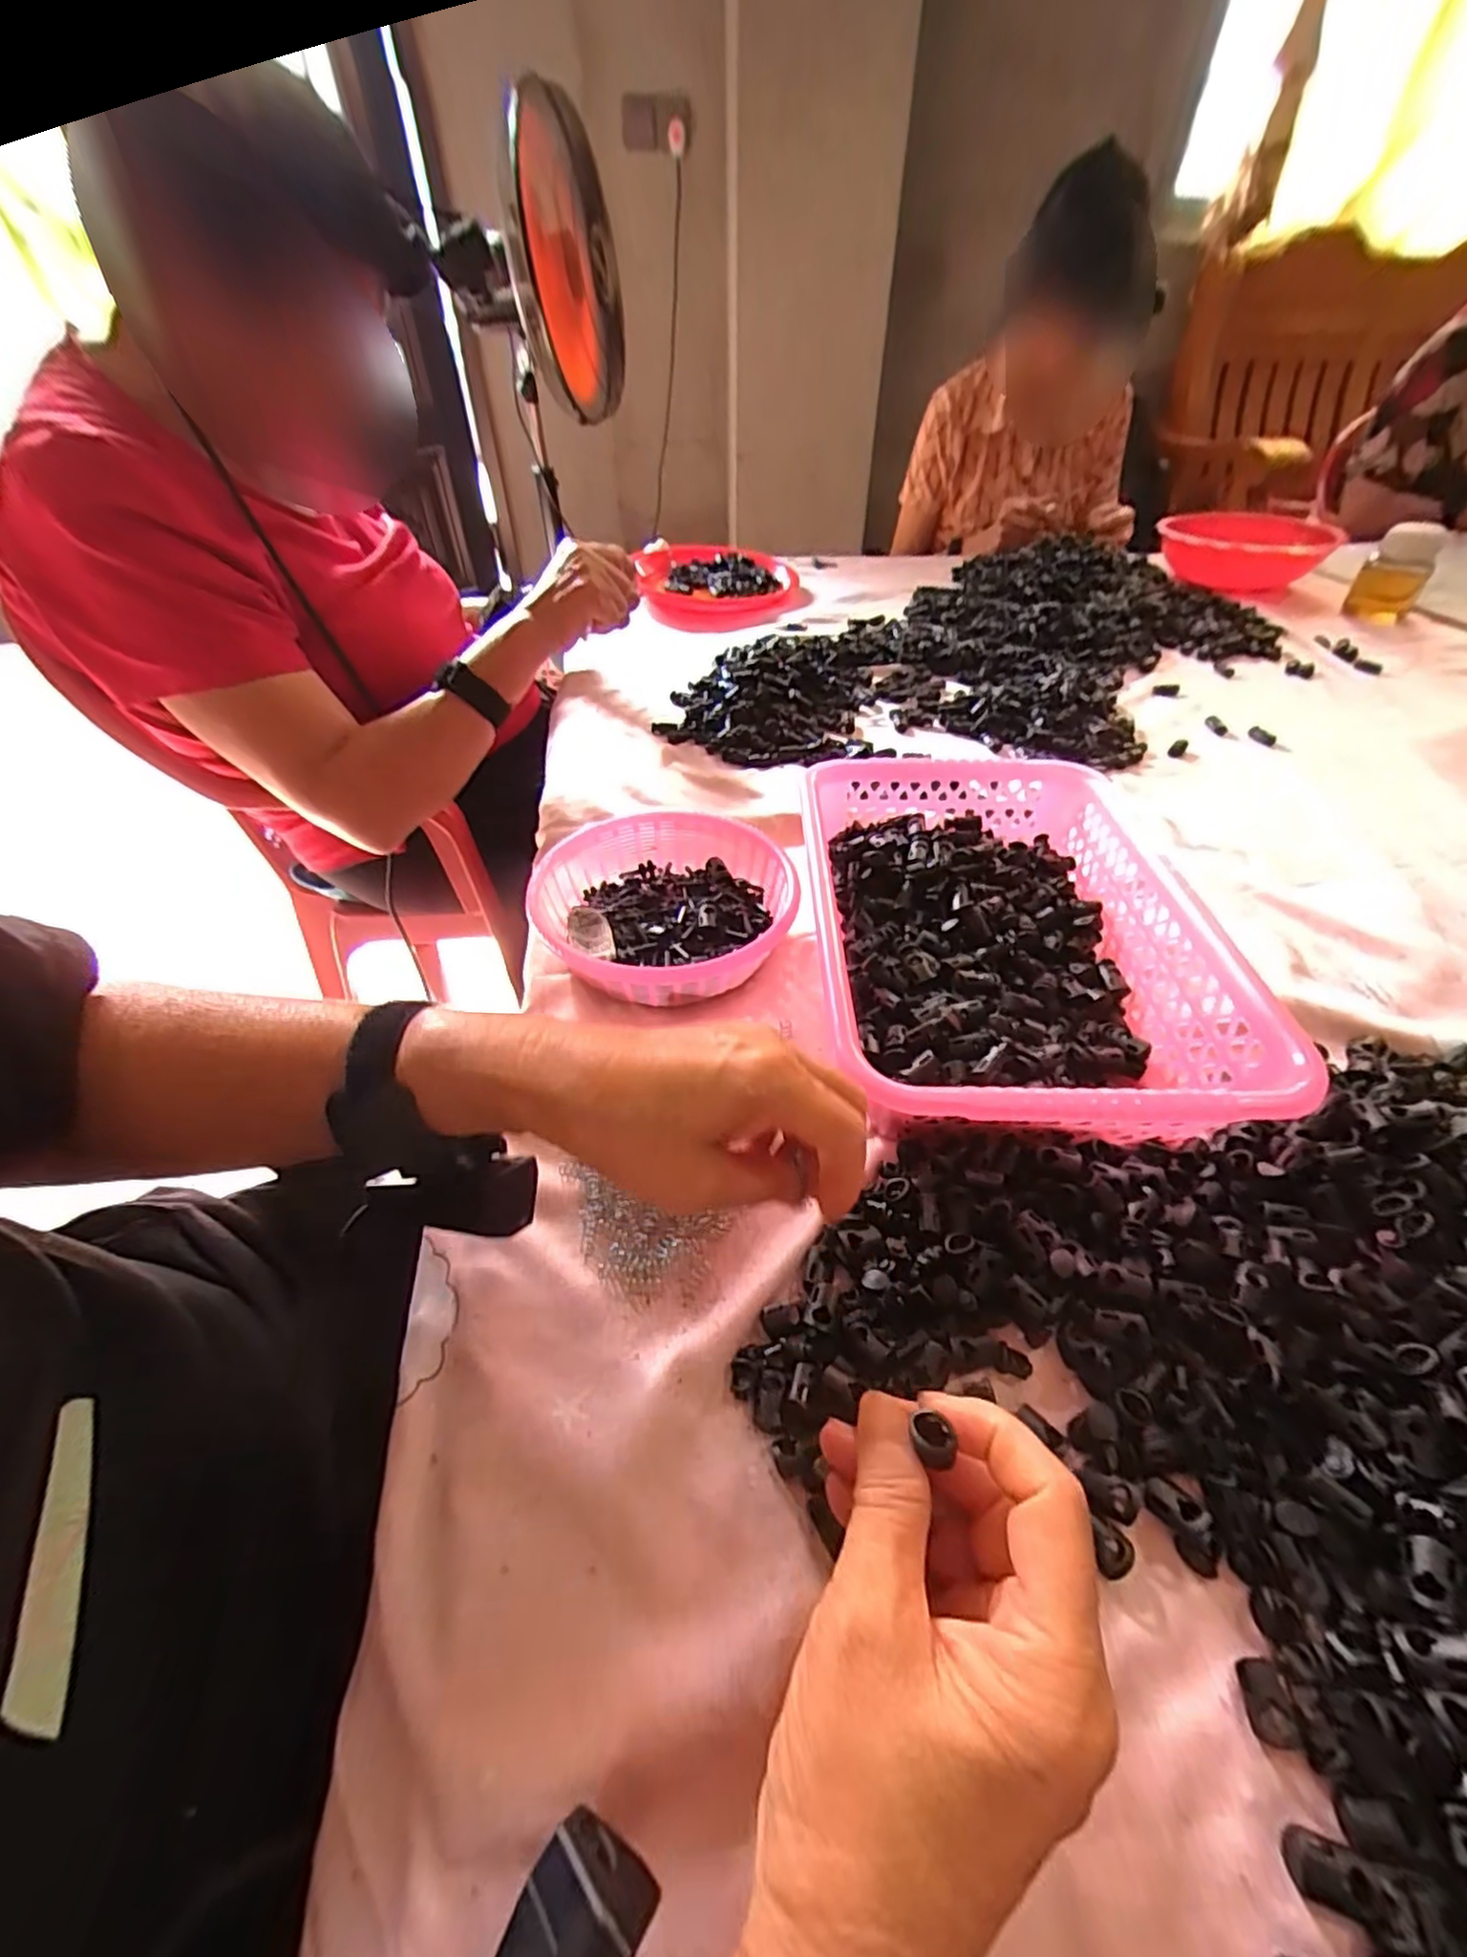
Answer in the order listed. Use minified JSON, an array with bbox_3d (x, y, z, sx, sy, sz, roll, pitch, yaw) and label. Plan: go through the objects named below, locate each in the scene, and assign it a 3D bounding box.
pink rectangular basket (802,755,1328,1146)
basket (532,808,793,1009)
[{"bbox_3d":[0.157,-0.026,0.418,0.206,0.077,0.305,1,46,1],"label":"pink rectangular basket"},{"bbox_3d":[-0.046,-0.044,0.455,0.157,0.051,0.164,0,46,0],"label":"basket"}]

